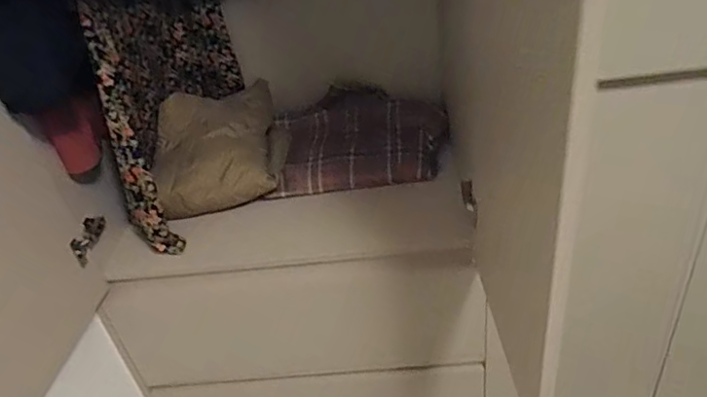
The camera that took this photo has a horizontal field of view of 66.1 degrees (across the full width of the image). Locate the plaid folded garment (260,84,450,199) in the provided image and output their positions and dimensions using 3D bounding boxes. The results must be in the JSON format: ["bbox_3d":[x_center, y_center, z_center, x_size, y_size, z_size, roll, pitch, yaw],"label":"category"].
[{"bbox_3d":[0.020,-0.153,1.336,0.421,0.103,0.334,-5,35,4],"label":"plaid folded garment"}]

